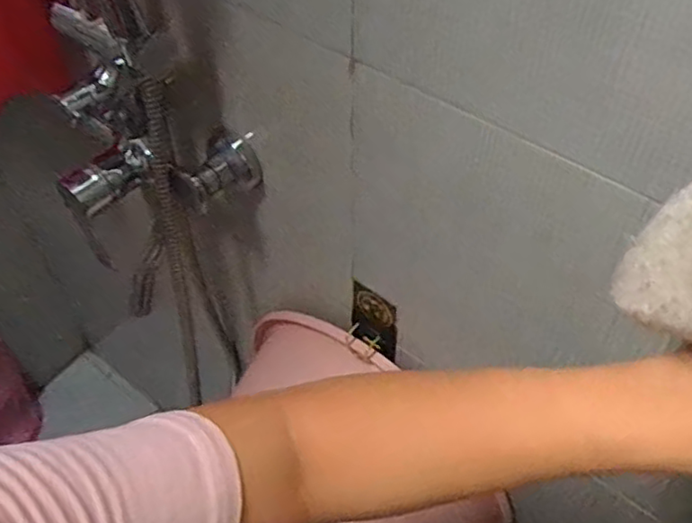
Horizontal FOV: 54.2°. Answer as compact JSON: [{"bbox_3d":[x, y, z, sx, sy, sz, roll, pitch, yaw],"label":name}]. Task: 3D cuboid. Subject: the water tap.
[{"bbox_3d":[-0.167,-0.117,0.583,0.173,0.180,0.070,-9,48,-7],"label":"water tap"}]

